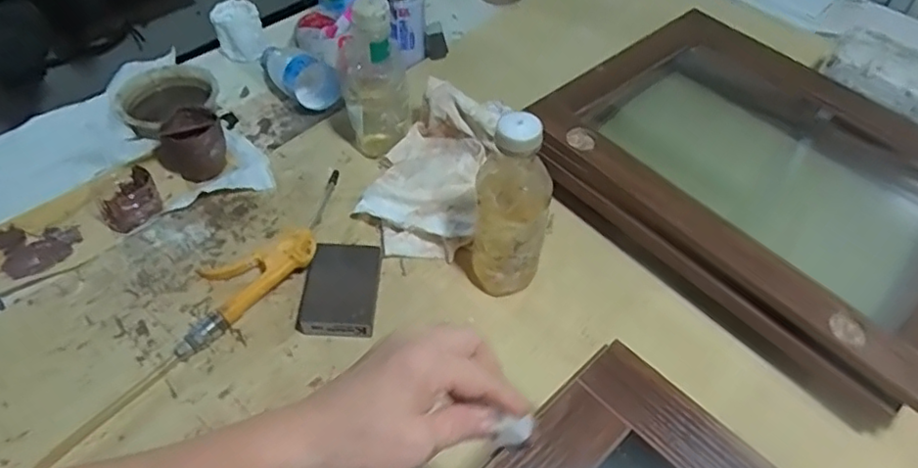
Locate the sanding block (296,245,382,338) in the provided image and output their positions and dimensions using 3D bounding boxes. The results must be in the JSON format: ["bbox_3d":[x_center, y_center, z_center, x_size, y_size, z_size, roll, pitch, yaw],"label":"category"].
[{"bbox_3d":[-0.121,0.055,0.624,0.075,0.021,0.102,3,52,0],"label":"sanding block"}]

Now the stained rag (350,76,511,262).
[{"bbox_3d":[-0.032,-0.074,0.700,0.140,0.083,0.205,14,53,9],"label":"stained rag"}]

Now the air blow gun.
[{"bbox_3d":[-0.203,0.024,0.647,0.083,0.030,0.247,37,59,24],"label":"air blow gun"}]

